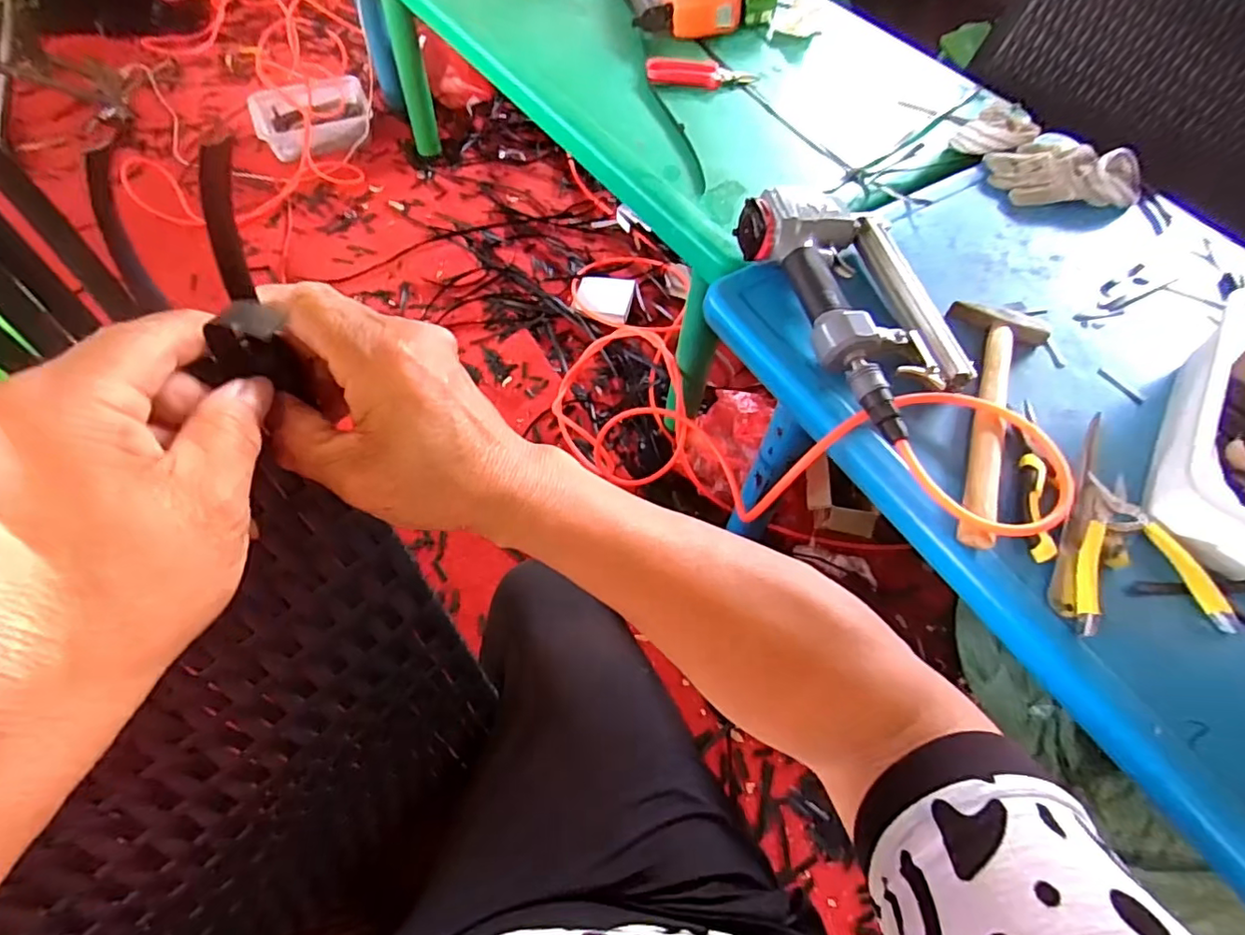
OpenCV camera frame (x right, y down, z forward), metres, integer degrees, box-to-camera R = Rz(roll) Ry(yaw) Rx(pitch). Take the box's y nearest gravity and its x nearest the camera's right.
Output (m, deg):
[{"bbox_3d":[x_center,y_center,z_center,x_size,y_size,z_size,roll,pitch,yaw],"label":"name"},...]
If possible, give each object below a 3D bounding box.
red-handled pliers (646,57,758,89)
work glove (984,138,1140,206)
[{"bbox_3d":[0.114,-0.561,0.829,0.155,0.025,0.046,-9,62,-7],"label":"red-handled pliers"},{"bbox_3d":[0.547,-0.365,0.723,0.185,0.036,0.111,-8,62,-7],"label":"work glove"}]

